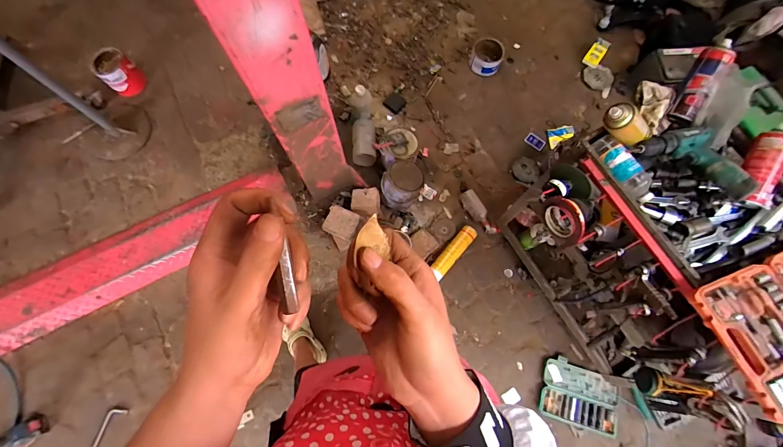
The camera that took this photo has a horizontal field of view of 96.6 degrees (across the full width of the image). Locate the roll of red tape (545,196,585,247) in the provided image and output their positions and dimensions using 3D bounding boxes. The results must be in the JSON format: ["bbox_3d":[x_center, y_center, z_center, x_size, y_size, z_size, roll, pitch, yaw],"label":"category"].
[{"bbox_3d":[0.410,-0.010,0.821,0.041,0.108,0.112,-22,75,-7],"label":"roll of red tape"}]

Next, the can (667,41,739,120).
[{"bbox_3d":[0.700,-0.322,0.784,0.049,0.063,0.181,23,109,8],"label":"can"}]

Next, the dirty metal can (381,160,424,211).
[{"bbox_3d":[0.042,-0.152,1.468,0.177,0.191,0.151,-33,76,-10],"label":"dirty metal can"}]

